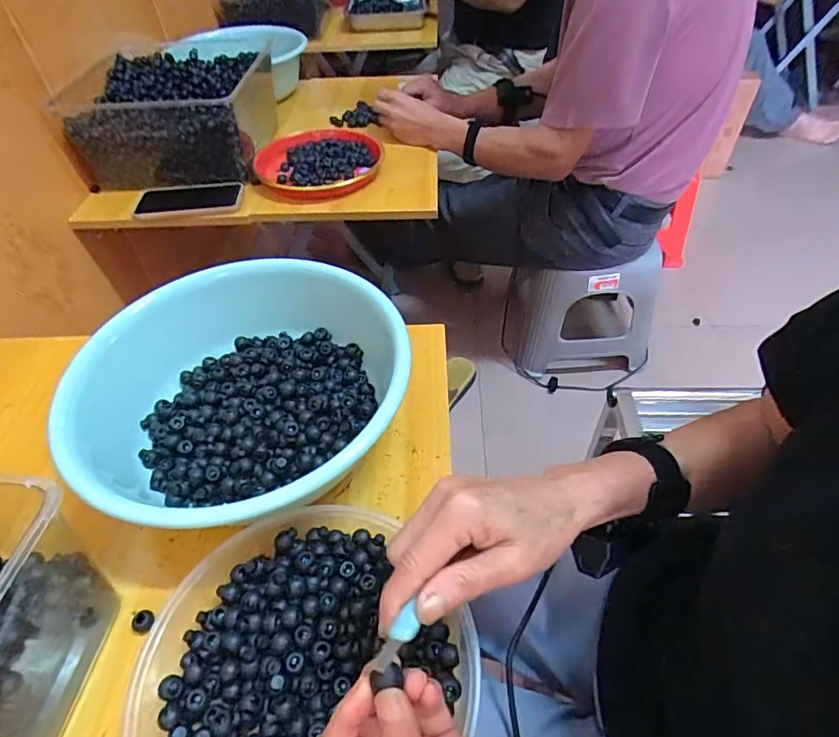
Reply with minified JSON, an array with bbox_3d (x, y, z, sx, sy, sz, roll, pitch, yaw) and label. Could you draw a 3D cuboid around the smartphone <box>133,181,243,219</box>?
[{"bbox_3d":[-0.372,-0.276,0.827,0.166,0.012,0.087,-6,48,-3],"label":"smartphone"}]

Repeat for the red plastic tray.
[{"bbox_3d":[-0.168,-0.357,0.883,0.216,0.031,0.191,-14,49,-10],"label":"red plastic tray"}]

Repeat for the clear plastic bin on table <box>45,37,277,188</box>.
[{"bbox_3d":[-0.413,-0.445,0.904,0.282,0.144,0.286,2,48,4],"label":"clear plastic bin on table"}]

